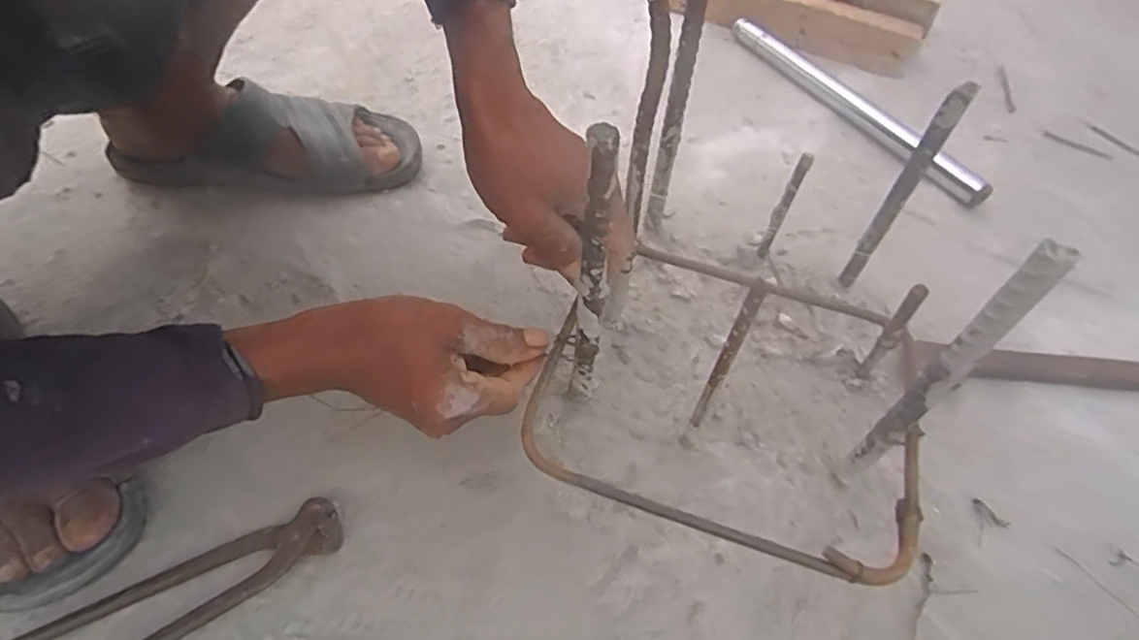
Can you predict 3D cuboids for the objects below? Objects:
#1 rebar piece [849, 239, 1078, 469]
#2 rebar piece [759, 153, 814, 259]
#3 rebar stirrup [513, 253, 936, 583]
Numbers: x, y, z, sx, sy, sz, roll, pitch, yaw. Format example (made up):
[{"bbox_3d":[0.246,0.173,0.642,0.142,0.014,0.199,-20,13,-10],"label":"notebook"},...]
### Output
[{"bbox_3d":[0.192,0.033,0.323,0.014,0.194,0.013,38,59,22],"label":"rebar piece"},{"bbox_3d":[0.176,-0.090,0.506,0.010,0.112,0.014,16,51,8],"label":"rebar piece"},{"bbox_3d":[0.100,0.035,0.376,0.223,0.025,0.198,18,52,9],"label":"rebar stirrup"}]

